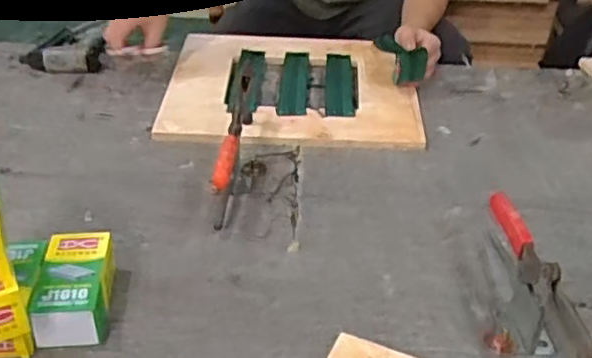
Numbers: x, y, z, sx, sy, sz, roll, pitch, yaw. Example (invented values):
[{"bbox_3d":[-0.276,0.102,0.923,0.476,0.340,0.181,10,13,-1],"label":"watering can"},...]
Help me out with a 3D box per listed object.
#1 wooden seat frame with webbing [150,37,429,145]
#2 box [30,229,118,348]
[{"bbox_3d":[-0.007,-0.165,1.155,0.414,0.029,0.368,2,33,0],"label":"wooden seat frame with webbing"},{"bbox_3d":[-0.227,0.113,0.689,0.068,0.051,0.133,-3,33,-7],"label":"box"}]

